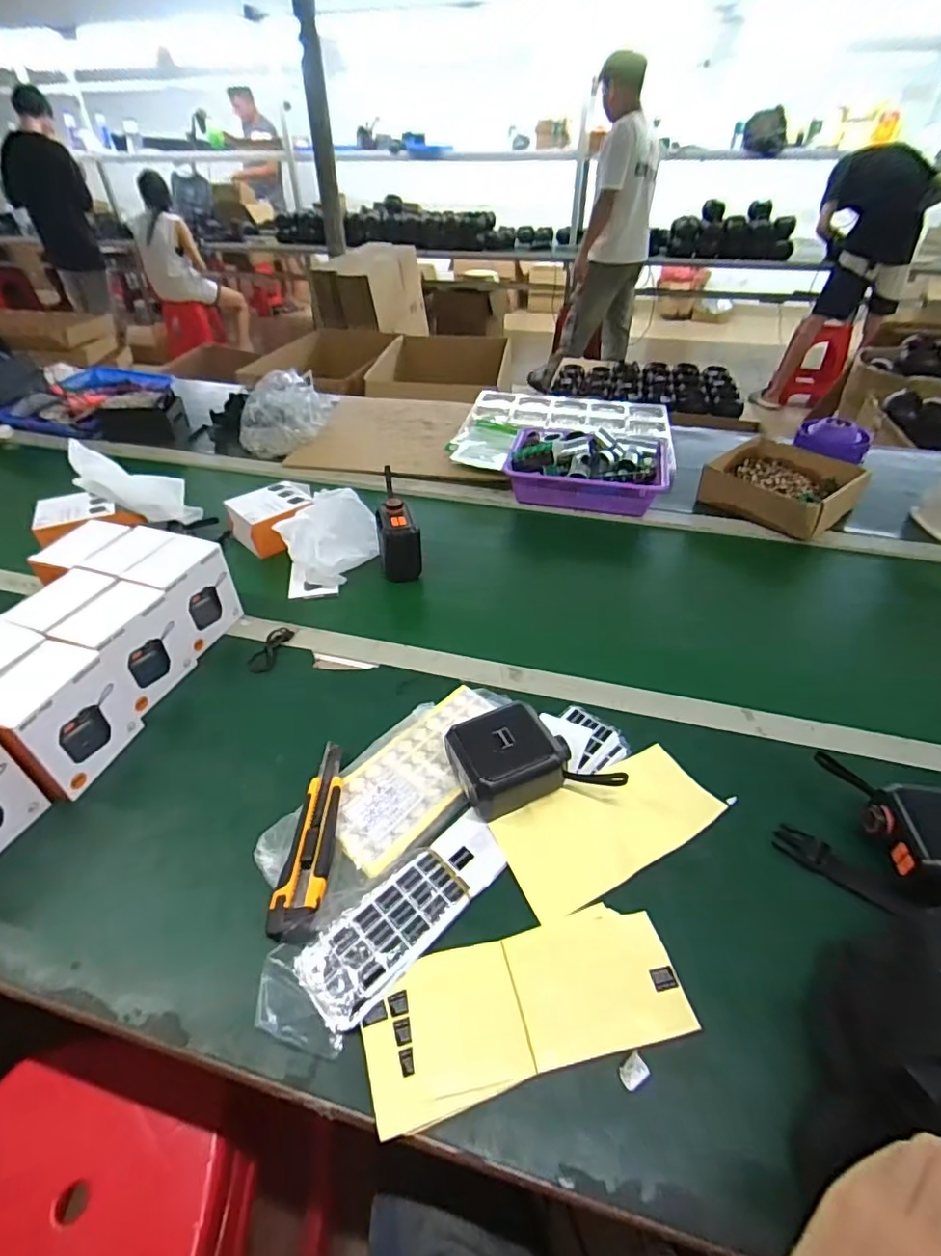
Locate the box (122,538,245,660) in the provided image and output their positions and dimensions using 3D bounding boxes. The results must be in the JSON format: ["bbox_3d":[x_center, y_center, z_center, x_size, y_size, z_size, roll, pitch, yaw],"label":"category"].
[{"bbox_3d":[-0.351,-0.038,0.685,0.065,0.109,0.101,11,42,14],"label":"box"}]

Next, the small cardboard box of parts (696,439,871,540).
[{"bbox_3d":[0.539,-0.251,0.964,0.213,0.062,0.220,-30,47,-34],"label":"small cardboard box of parts"}]

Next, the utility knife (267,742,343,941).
[{"bbox_3d":[-0.141,0.180,0.494,0.040,0.012,0.179,-1,41,-1],"label":"utility knife"}]

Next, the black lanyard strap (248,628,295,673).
[{"bbox_3d":[-0.249,0.027,0.693,0.026,0.017,0.072,12,42,14],"label":"black lanyard strap"}]

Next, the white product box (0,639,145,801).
[{"bbox_3d":[-0.403,0.092,0.542,0.072,0.114,0.110,10,42,11],"label":"white product box"}]

